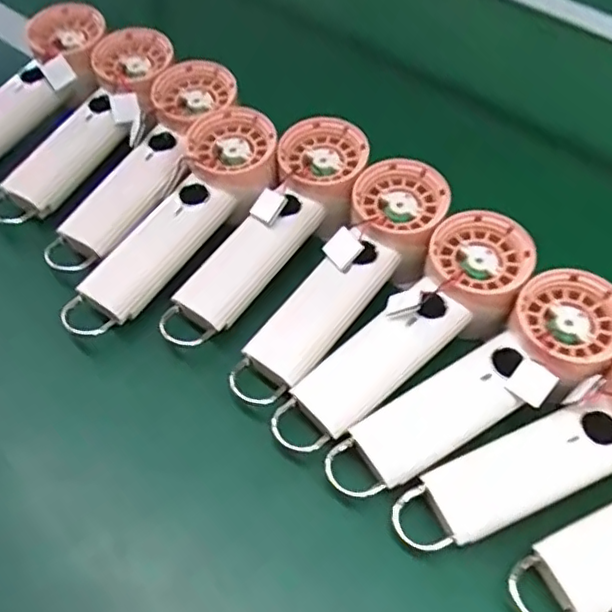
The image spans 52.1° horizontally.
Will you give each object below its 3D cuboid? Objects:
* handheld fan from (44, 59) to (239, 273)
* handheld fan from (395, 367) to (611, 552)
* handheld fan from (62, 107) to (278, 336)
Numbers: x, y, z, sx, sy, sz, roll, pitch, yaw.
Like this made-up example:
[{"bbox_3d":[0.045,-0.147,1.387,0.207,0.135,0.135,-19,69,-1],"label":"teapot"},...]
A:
[{"bbox_3d":[-0.114,-0.102,0.449,0.052,0.031,0.195,23,67,12],"label":"handheld fan"},{"bbox_3d":[0.142,0.081,0.344,0.193,0.029,0.057,-26,58,-4],"label":"handheld fan"},{"bbox_3d":[-0.087,-0.058,0.427,0.063,0.030,0.197,30,72,17],"label":"handheld fan"}]

